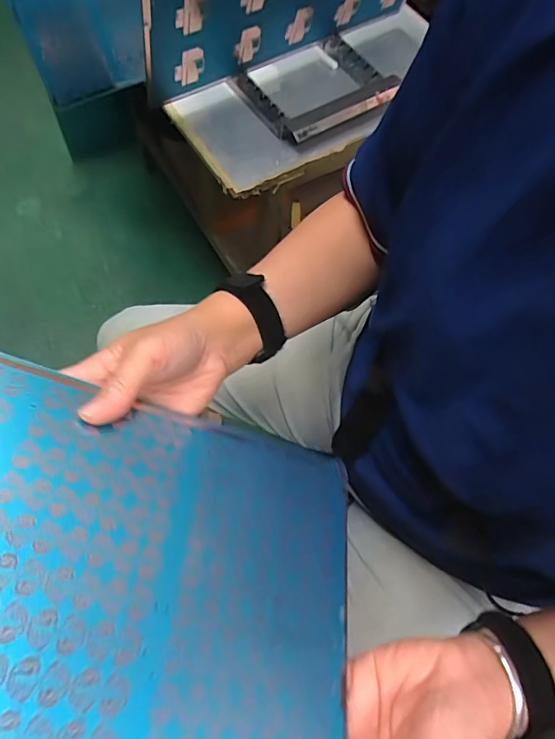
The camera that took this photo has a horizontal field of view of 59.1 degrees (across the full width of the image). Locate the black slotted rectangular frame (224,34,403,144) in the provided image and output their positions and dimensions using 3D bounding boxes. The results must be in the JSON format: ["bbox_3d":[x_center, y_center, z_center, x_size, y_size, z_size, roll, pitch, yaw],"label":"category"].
[{"bbox_3d":[0.057,-0.401,0.703,0.201,0.037,0.153,-30,72,-16],"label":"black slotted rectangular frame"}]

